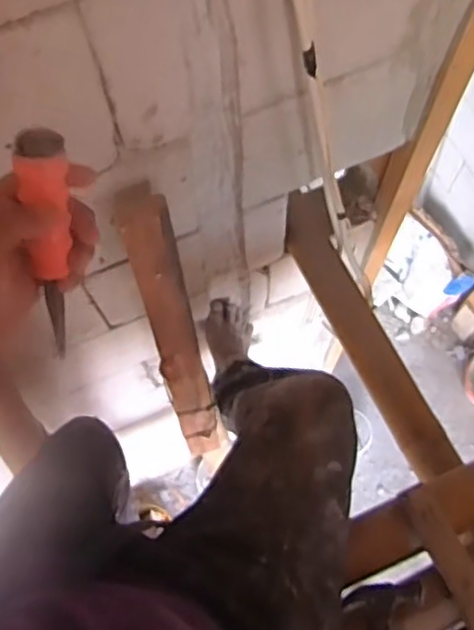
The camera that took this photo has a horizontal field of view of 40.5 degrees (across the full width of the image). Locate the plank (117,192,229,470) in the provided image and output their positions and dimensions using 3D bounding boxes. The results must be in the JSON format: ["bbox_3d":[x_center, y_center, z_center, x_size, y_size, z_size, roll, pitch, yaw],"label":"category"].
[{"bbox_3d":[-0.074,0.060,0.868,0.060,0.576,0.025,-17,50,-6],"label":"plank"}]

